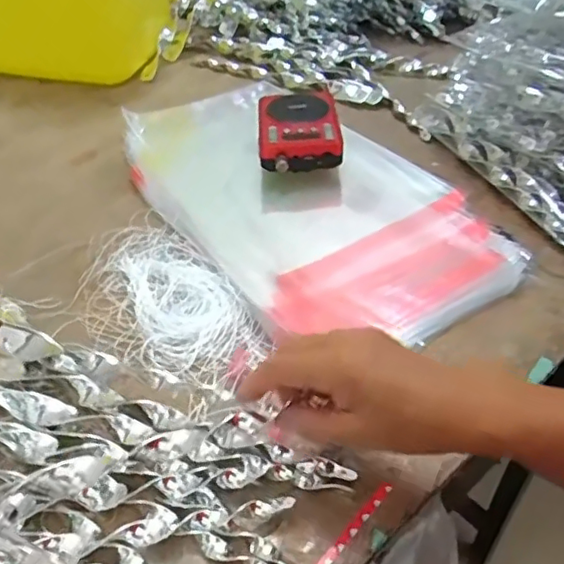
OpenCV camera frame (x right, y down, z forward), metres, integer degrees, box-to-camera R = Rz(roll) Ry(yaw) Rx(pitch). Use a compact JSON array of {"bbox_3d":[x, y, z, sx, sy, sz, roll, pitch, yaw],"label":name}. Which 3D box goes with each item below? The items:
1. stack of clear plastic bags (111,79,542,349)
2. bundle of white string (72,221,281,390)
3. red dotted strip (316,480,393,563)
[{"bbox_3d":[0.006,-0.103,0.634,0.251,0.025,0.472,-26,48,-23],"label":"stack of clear plastic bags"},{"bbox_3d":[-0.110,0.015,0.529,0.120,0.009,0.217,-26,49,-23],"label":"bundle of white string"},{"bbox_3d":[0.042,0.159,0.372,0.009,0.004,0.086,31,52,30],"label":"red dotted strip"}]

